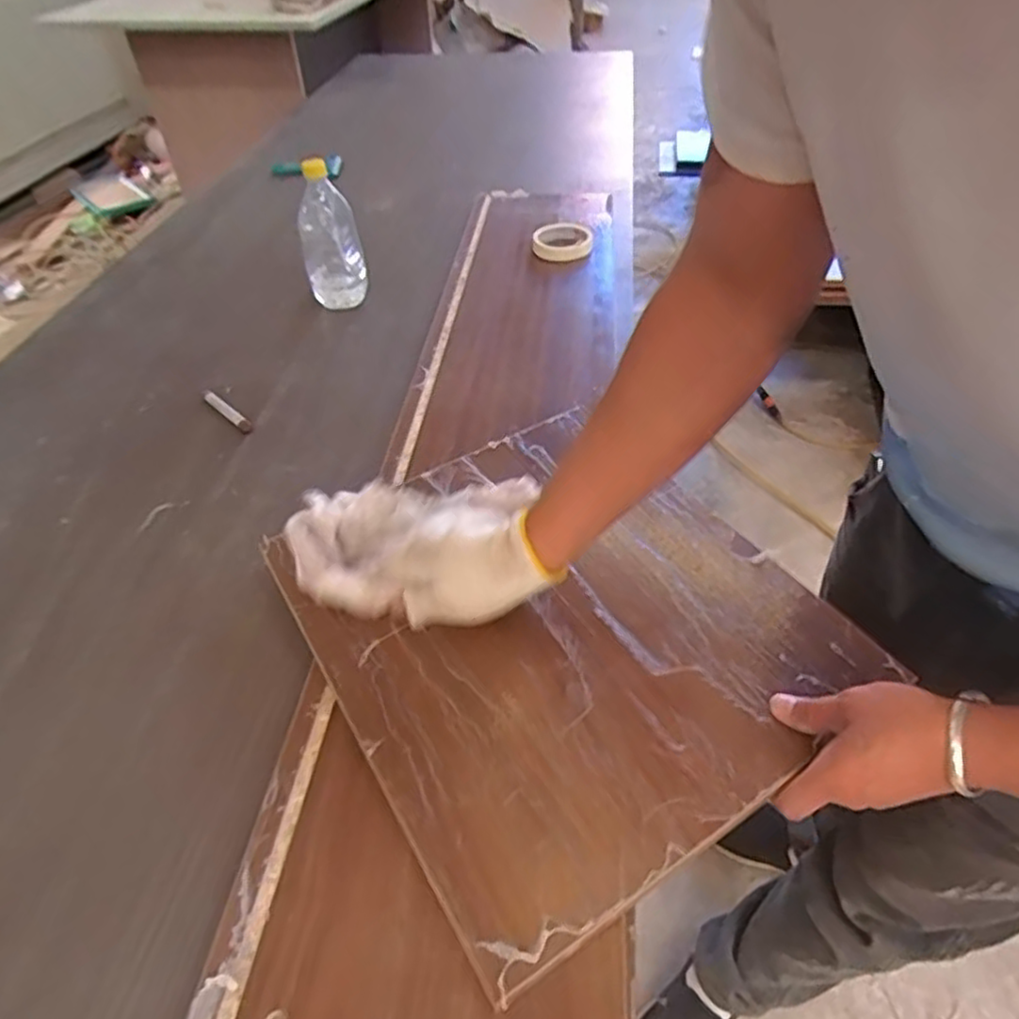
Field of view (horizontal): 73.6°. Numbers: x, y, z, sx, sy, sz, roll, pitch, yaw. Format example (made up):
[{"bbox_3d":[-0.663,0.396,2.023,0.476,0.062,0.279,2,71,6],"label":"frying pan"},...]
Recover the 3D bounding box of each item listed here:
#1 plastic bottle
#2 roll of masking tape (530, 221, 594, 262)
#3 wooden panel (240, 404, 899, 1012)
[{"bbox_3d":[-0.257,-0.391,0.974,0.087,0.192,0.077,-13,47,-9],"label":"plastic bottle"},{"bbox_3d":[0.083,-0.433,1.094,0.098,0.023,0.115,0,46,3],"label":"roll of masking tape"},{"bbox_3d":[0.037,0.081,0.560,0.362,0.012,0.402,-26,50,-21],"label":"wooden panel"}]

